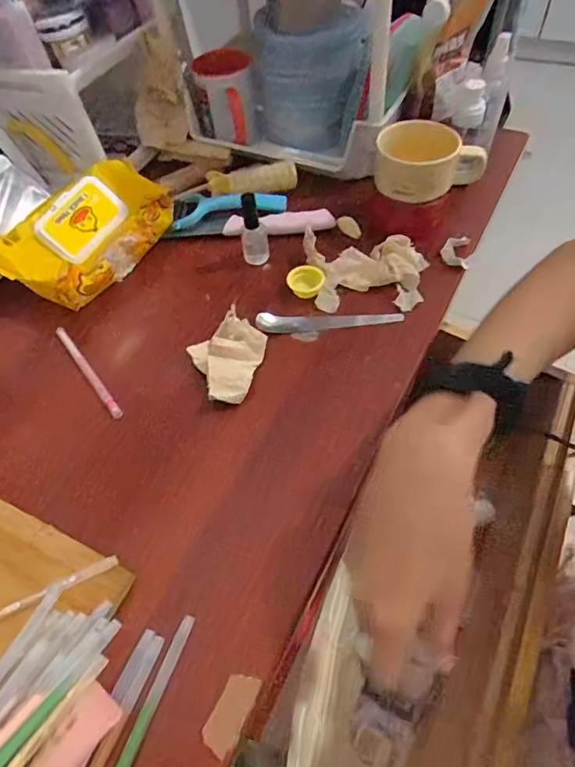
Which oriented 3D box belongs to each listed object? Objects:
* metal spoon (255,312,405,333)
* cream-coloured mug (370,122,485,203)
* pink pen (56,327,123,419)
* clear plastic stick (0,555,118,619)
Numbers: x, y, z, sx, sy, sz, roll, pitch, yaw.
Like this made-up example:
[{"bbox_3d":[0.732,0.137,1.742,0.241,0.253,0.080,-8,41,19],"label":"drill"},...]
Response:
[{"bbox_3d":[0.042,-0.066,0.482,0.144,0.020,0.016,-6,55,1],"label":"metal spoon"},{"bbox_3d":[0.149,-0.241,0.517,0.112,0.048,0.076,-10,55,-2],"label":"cream-coloured mug"},{"bbox_3d":[-0.194,-0.014,0.468,0.010,0.010,0.134,-35,59,-18],"label":"pink pen"},{"bbox_3d":[-0.190,0.155,0.330,0.145,0.008,0.011,-24,56,-11],"label":"clear plastic stick"}]

